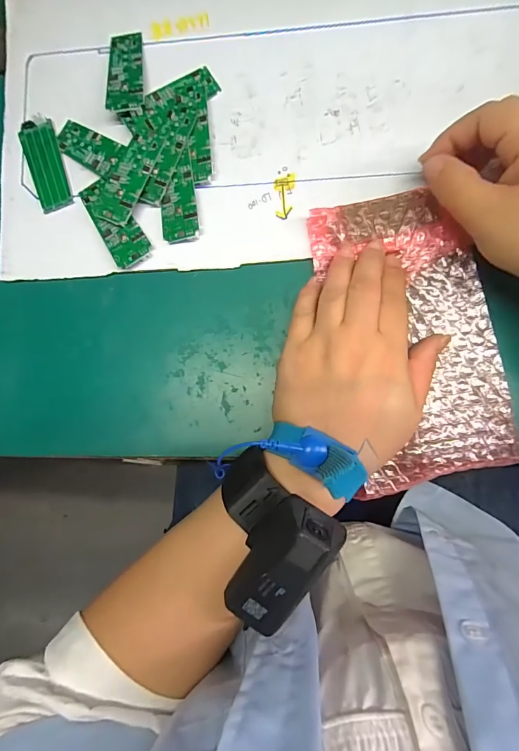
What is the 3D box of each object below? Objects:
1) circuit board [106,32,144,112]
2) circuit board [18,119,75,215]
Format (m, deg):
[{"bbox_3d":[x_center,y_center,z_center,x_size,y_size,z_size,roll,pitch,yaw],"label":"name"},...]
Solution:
[{"bbox_3d":[-0.099,-0.225,0.289,0.027,0.010,0.071,-4,85,4],"label":"circuit board"},{"bbox_3d":[-0.160,-0.158,0.295,0.026,0.004,0.072,-19,84,3],"label":"circuit board"}]

